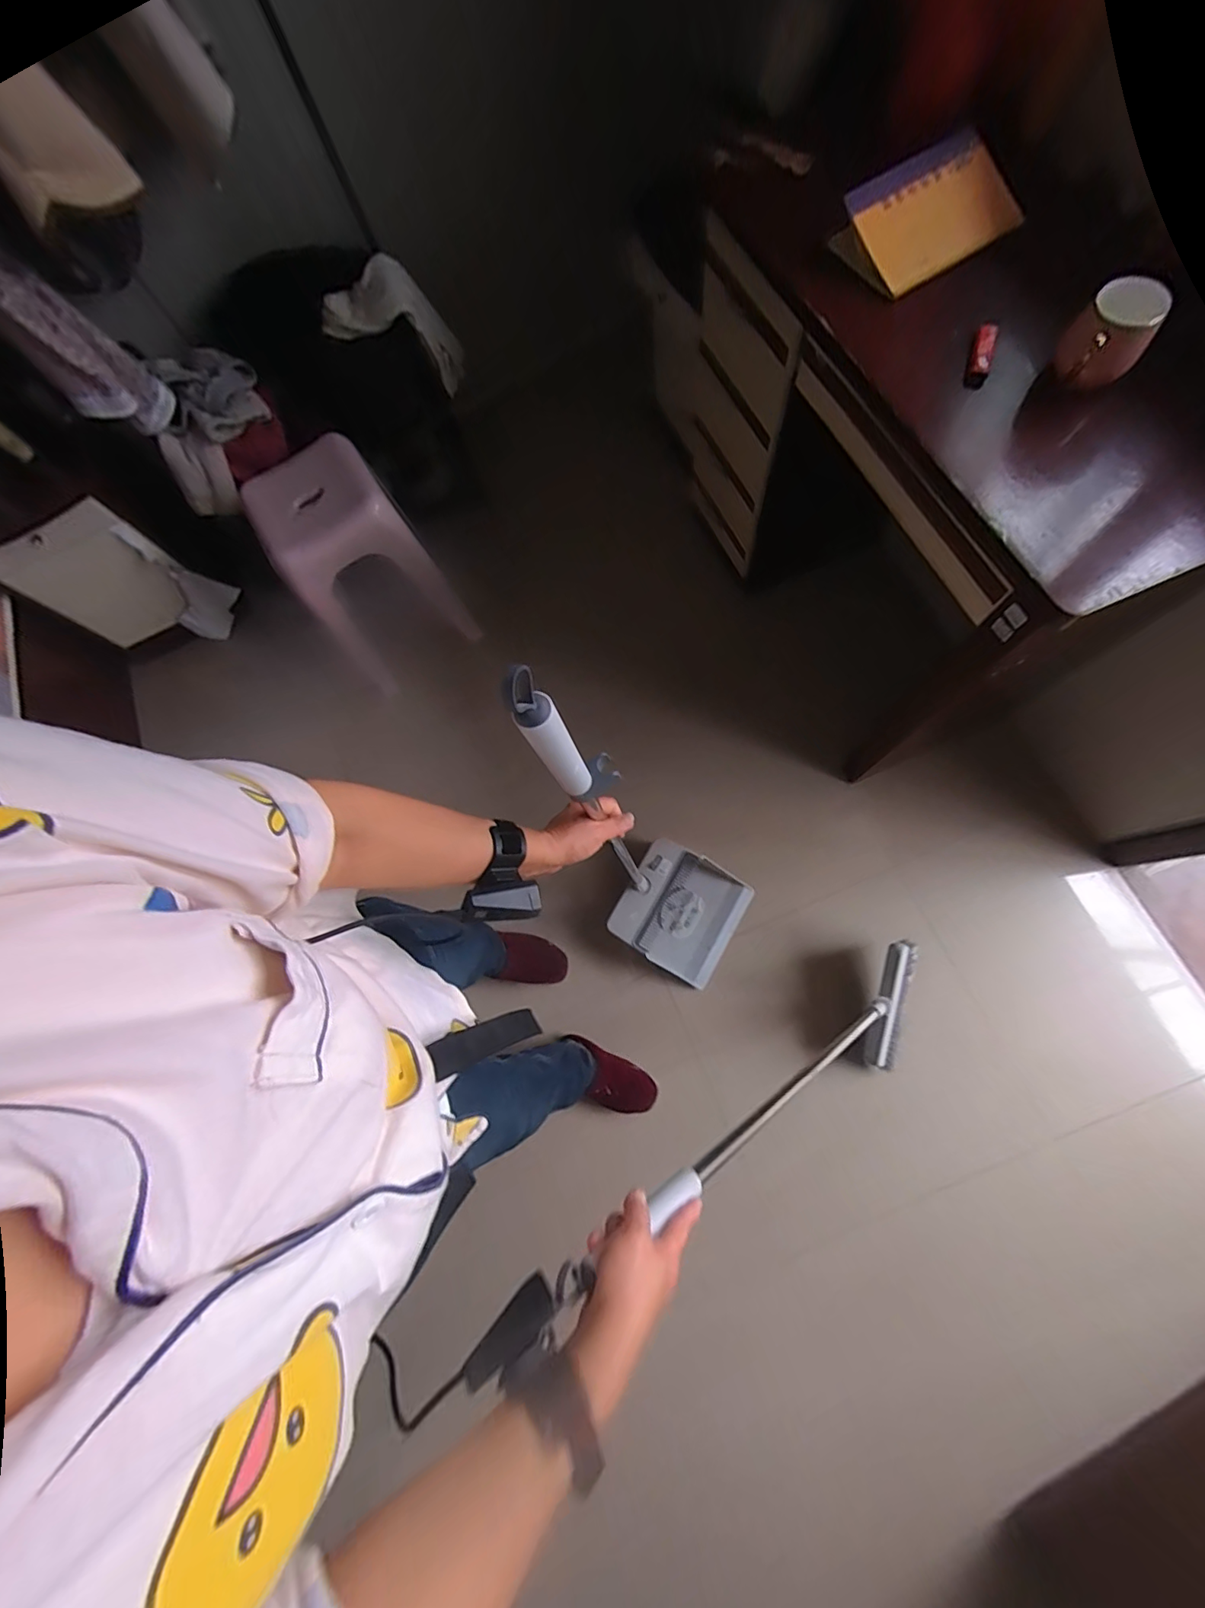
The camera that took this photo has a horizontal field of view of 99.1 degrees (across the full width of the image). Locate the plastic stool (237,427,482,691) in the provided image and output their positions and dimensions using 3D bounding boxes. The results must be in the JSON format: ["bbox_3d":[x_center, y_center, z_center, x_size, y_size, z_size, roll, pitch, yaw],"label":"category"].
[{"bbox_3d":[-0.569,-0.552,1.305,0.335,0.547,0.259,-40,76,-10],"label":"plastic stool"}]

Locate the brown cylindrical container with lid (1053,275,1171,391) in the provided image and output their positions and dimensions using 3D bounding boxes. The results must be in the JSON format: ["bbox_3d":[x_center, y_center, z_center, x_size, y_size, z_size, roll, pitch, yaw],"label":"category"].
[{"bbox_3d":[0.564,-0.519,0.574,0.076,0.082,0.081,-1,73,2],"label":"brown cylindrical container with lid"}]

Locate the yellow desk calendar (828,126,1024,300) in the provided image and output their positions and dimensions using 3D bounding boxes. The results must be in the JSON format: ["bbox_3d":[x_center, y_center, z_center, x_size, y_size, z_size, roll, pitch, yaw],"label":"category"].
[{"bbox_3d":[0.437,-0.791,0.691,0.220,0.055,0.149,-29,75,-7],"label":"yellow desk calendar"}]

